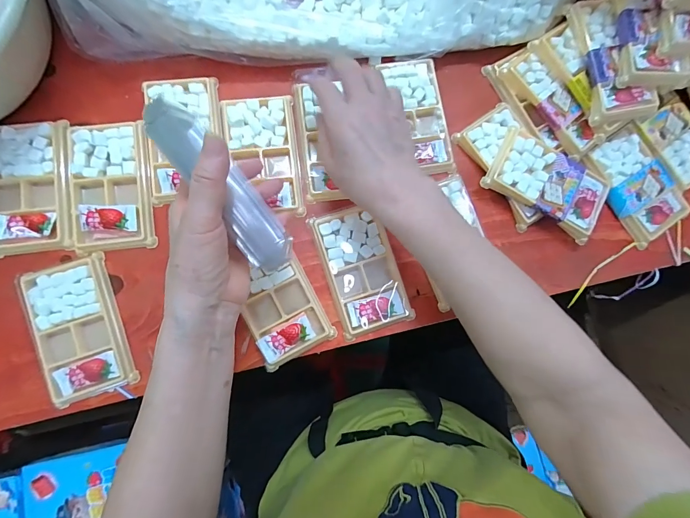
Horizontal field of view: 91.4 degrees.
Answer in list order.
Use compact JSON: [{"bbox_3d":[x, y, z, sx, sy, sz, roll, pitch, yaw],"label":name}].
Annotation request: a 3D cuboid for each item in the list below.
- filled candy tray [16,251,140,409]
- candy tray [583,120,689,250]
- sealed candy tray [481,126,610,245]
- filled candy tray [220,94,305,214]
[{"bbox_3d":[-0.266,0.069,0.335,0.076,0.011,0.136,-20,87,-7],"label":"filled candy tray"},{"bbox_3d":[0.350,-0.091,0.399,0.082,0.009,0.130,-32,88,-7],"label":"candy tray"},{"bbox_3d":[0.231,-0.089,0.380,0.131,0.021,0.085,28,83,-2],"label":"sealed candy tray"},{"bbox_3d":[-0.090,-0.113,0.369,0.078,0.016,0.130,-7,86,-6],"label":"filled candy tray"}]

